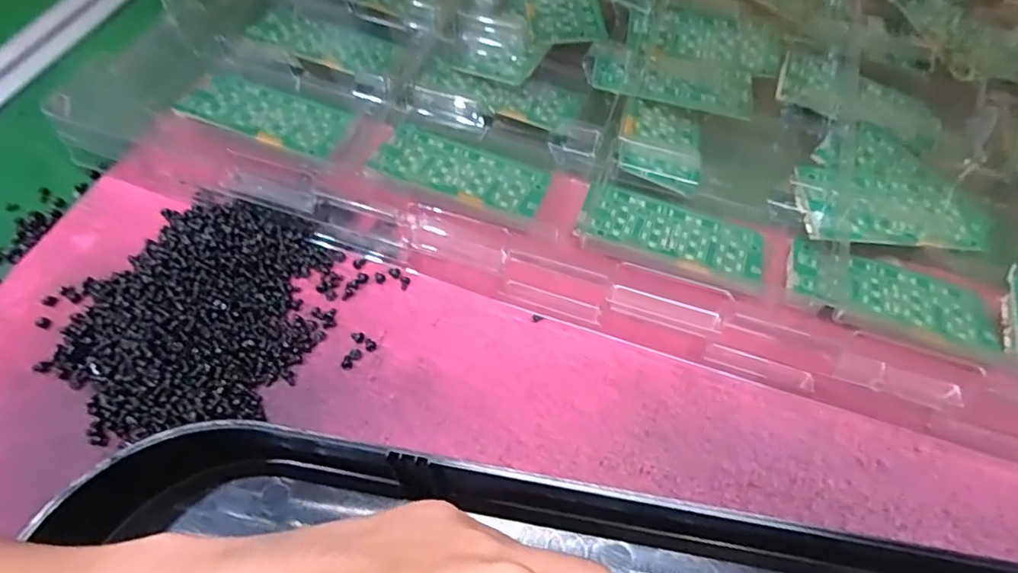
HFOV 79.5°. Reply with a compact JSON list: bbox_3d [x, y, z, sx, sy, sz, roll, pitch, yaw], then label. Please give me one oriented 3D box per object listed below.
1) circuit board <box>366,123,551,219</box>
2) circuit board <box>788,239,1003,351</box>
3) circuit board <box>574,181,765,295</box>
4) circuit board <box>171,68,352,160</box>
[{"bbox_3d":[-0.025,-0.062,0.328,0.089,0.004,0.045,18,46,4],"label":"circuit board"},{"bbox_3d":[0.185,0.001,0.298,0.093,0.004,0.046,17,46,6],"label":"circuit board"},{"bbox_3d":[0.083,-0.028,0.313,0.093,0.004,0.046,18,48,5],"label":"circuit board"},{"bbox_3d":[-0.134,-0.096,0.342,0.092,0.004,0.047,19,46,5],"label":"circuit board"}]

